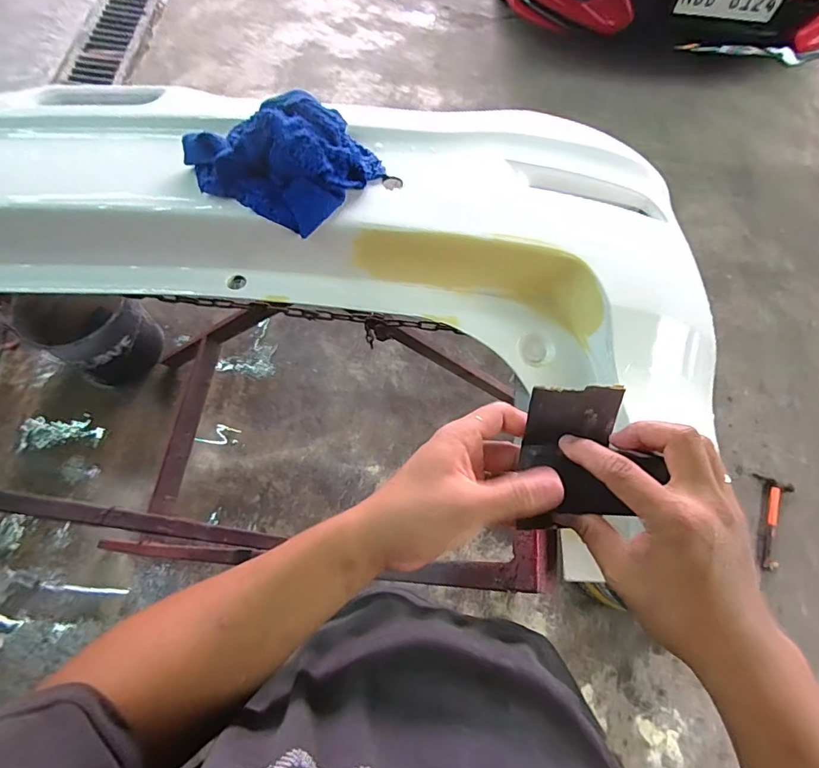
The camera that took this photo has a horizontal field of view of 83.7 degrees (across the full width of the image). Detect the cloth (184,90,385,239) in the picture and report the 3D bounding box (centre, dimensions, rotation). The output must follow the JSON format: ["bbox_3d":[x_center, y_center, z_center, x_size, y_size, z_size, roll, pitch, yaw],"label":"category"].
[{"bbox_3d":[-0.134,-0.245,0.461,0.168,0.064,0.142,32,69,11],"label":"cloth"}]

